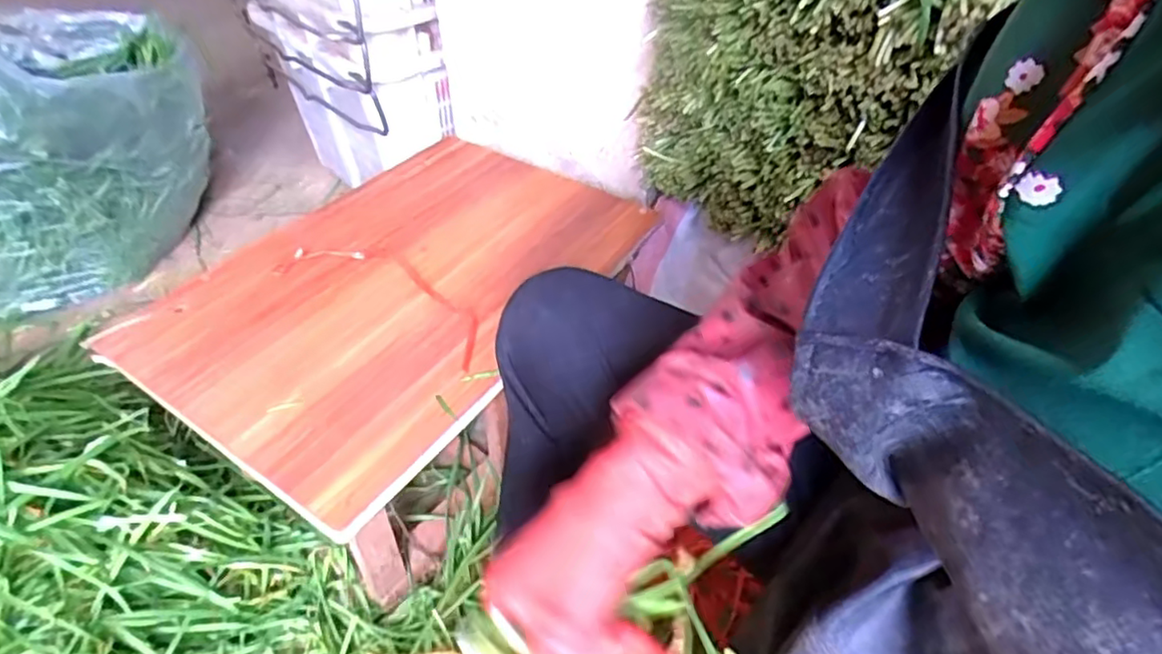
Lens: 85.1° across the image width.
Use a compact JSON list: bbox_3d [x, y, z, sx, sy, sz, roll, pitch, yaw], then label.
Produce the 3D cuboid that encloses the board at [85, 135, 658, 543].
[{"bbox_3d":[-0.191,-0.065,0.733,0.367,0.025,0.552,26,51,22],"label":"board"}]

